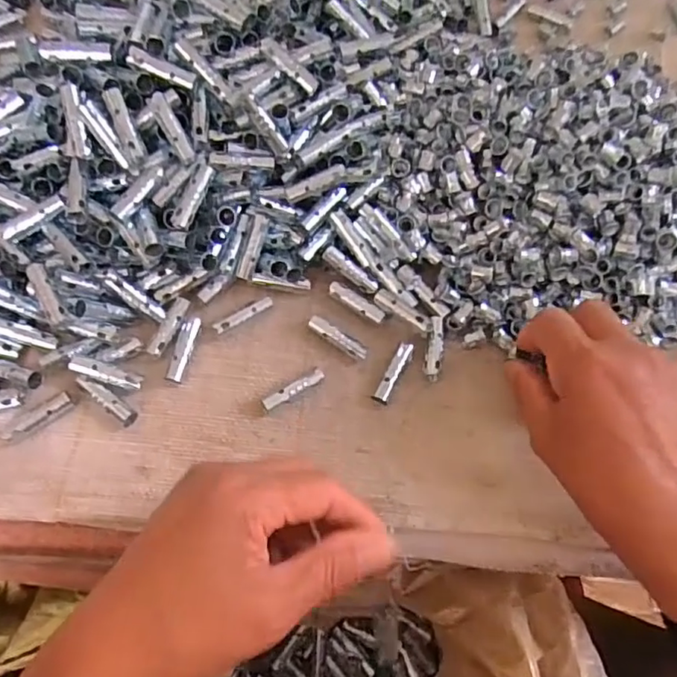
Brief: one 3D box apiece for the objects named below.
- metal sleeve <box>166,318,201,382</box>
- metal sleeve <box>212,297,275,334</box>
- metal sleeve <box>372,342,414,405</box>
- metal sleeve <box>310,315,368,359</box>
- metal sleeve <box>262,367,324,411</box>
[{"bbox_3d":[-0.090,0.006,0.329,0.010,0.005,0.039,13,69,3],"label":"metal sleeve"},{"bbox_3d":[-0.056,-0.014,0.334,0.037,0.006,0.013,-21,72,-9],"label":"metal sleeve"},{"bbox_3d":[0.032,0.020,0.332,0.009,0.006,0.039,26,71,8],"label":"metal sleeve"},{"bbox_3d":[0.000,-0.001,0.338,0.039,0.004,0.008,32,72,10],"label":"metal sleeve"},{"bbox_3d":[-0.025,0.029,0.320,0.038,0.007,0.007,-34,74,-13],"label":"metal sleeve"}]

